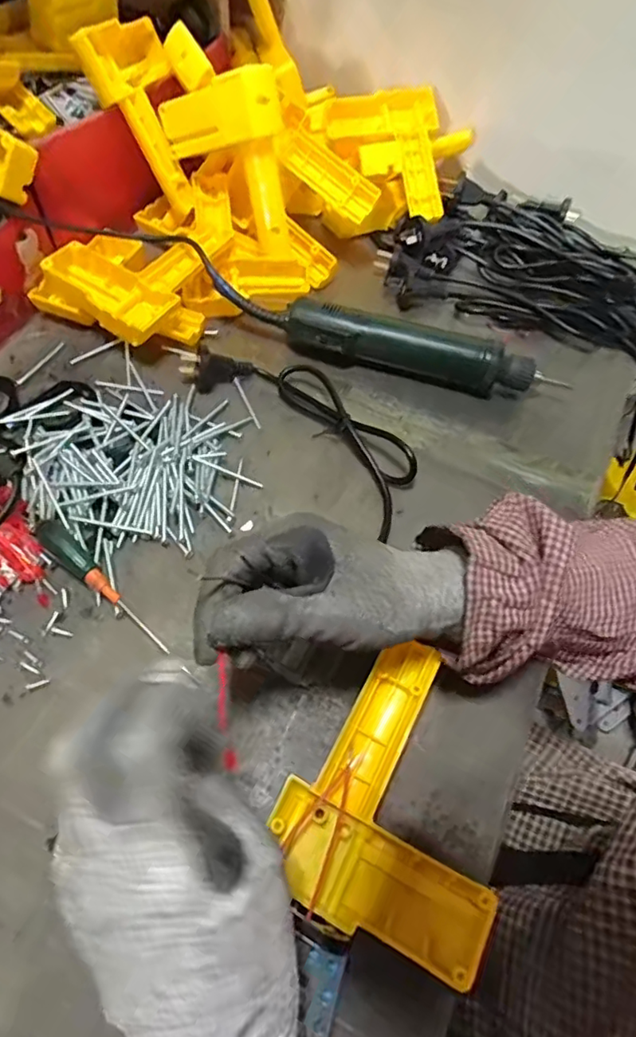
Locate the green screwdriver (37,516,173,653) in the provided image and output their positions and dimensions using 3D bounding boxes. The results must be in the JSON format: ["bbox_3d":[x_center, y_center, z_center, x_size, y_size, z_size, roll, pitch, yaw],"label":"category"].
[{"bbox_3d":[-0.139,0.045,0.359,0.116,0.020,0.017,43,65,6],"label":"green screwdriver"}]

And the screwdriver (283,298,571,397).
[{"bbox_3d":[0.088,-0.145,0.480,0.234,0.043,0.034,14,59,5],"label":"screwdriver"}]

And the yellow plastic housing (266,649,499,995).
[{"bbox_3d":[0.049,0.148,0.296,0.111,0.035,0.138,28,61,14],"label":"yellow plastic housing"}]

